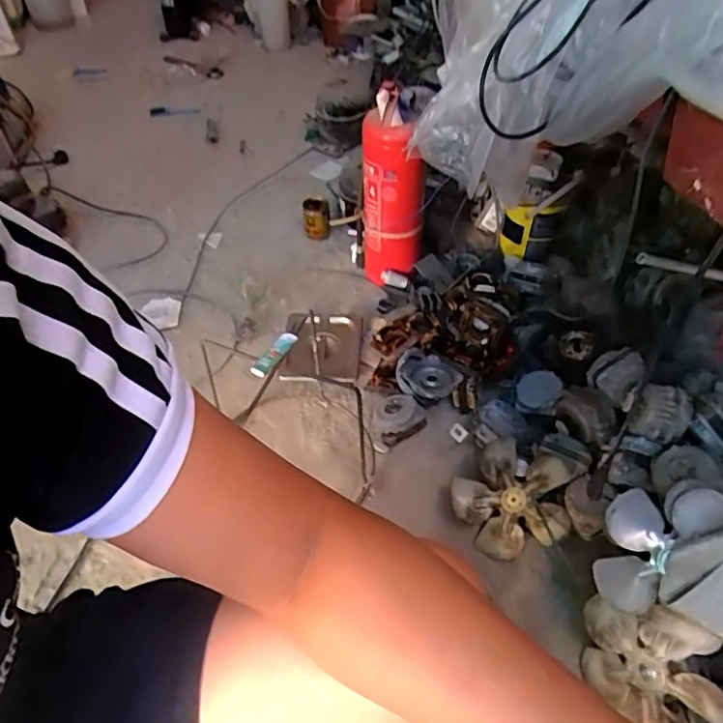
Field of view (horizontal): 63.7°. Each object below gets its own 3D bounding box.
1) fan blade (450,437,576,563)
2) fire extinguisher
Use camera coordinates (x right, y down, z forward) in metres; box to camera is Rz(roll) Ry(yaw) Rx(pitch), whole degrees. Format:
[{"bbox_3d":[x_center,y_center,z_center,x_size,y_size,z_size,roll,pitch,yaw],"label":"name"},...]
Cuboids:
[{"bbox_3d":[0.235,0.219,0.909,0.173,0.037,0.175,0,88,12],"label":"fan blade"},{"bbox_3d":[0.062,-0.335,1.198,0.123,0.409,0.097,1,46,1],"label":"fire extinguisher"}]

